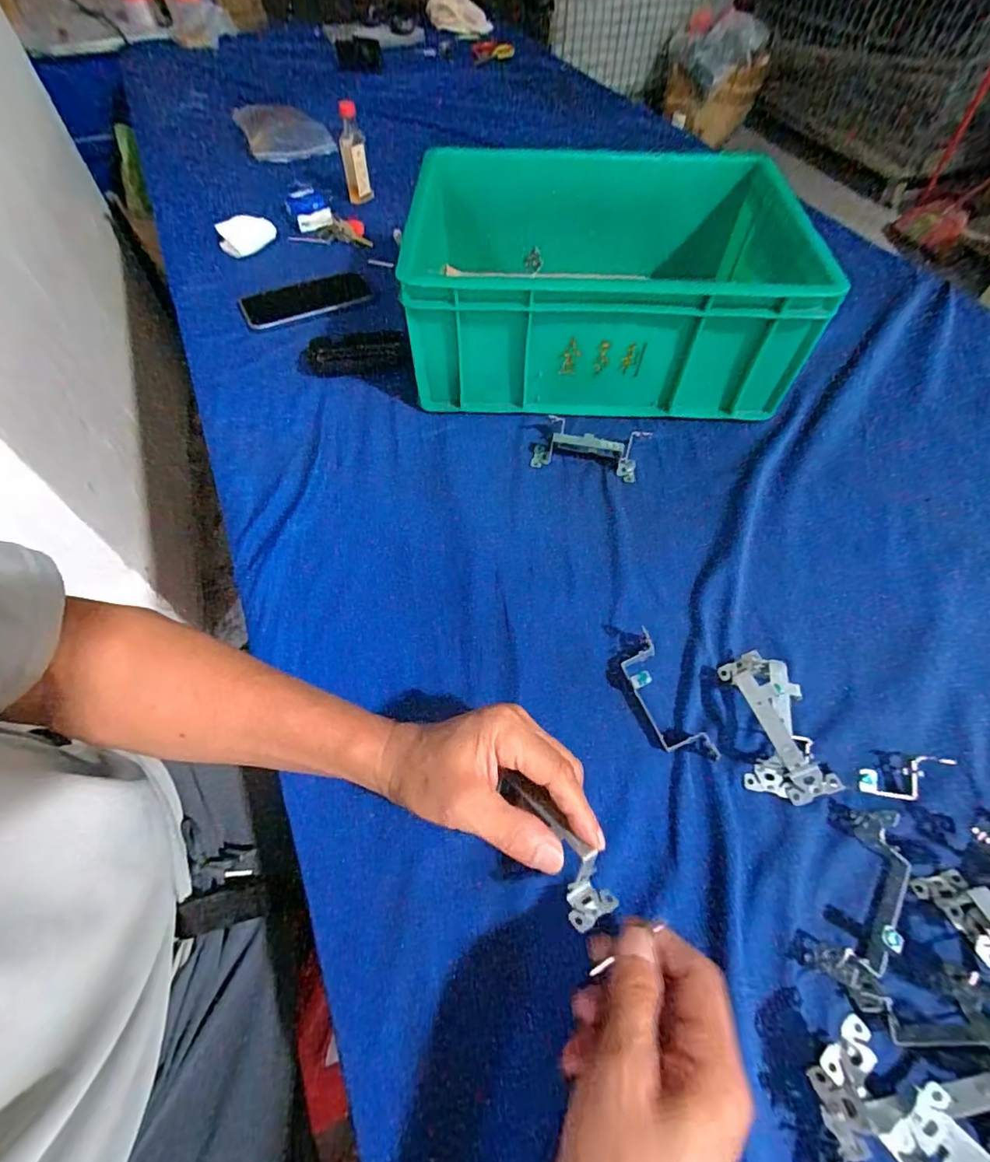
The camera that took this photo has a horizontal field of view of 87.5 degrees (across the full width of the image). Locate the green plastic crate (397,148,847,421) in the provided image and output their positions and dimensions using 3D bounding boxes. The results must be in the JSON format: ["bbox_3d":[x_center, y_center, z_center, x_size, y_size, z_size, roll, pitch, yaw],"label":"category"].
[{"bbox_3d":[0.120,-0.337,0.583,0.391,0.146,0.280,0,58,-1],"label":"green plastic crate"}]

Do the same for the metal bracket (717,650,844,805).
[{"bbox_3d":[0.196,0.100,0.368,0.051,0.033,0.103,-9,58,-6],"label":"metal bracket"}]

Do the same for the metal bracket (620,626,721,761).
[{"bbox_3d":[0.124,0.084,0.386,0.036,0.018,0.107,-17,60,-11],"label":"metal bracket"}]

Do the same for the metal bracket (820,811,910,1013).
[{"bbox_3d":[0.228,0.196,0.314,0.032,0.022,0.108,33,63,19],"label":"metal bracket"}]

